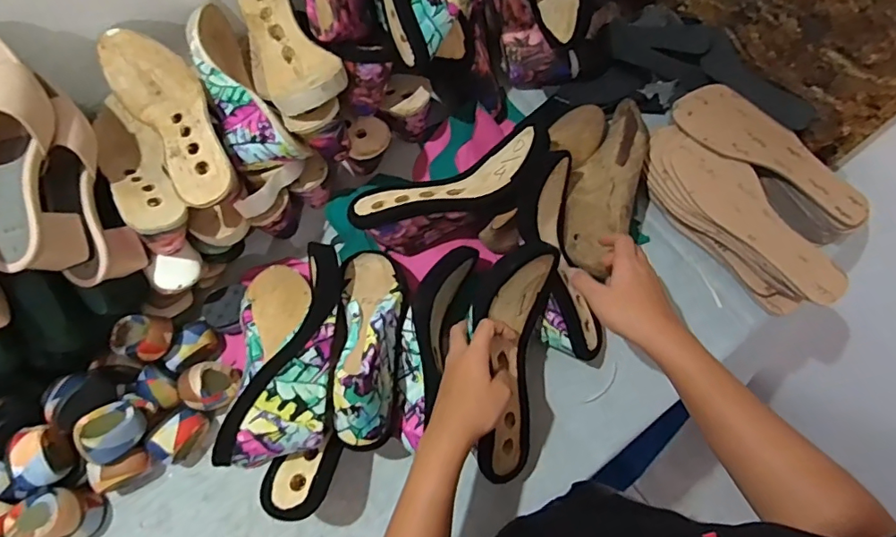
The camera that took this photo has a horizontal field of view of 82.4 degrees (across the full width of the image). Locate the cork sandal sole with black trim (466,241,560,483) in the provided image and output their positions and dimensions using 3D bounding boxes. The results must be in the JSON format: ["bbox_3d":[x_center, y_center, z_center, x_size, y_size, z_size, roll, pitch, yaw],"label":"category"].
[{"bbox_3d":[0.067,0.093,0.530,0.088,0.068,0.233,1,89,2],"label":"cork sandal sole with black trim"}]

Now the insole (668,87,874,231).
[{"bbox_3d":[0.398,-0.148,0.626,0.243,0.013,0.104,39,68,16],"label":"insole"}]

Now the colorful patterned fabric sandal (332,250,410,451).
[{"bbox_3d":[-0.082,0.066,0.549,0.073,0.084,0.228,-1,56,1],"label":"colorful patterned fabric sandal"}]

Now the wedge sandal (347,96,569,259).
[{"bbox_3d":[0.018,-0.095,0.617,0.262,0.098,0.080,-21,69,-4],"label":"wedge sandal"}]

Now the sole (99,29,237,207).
[{"bbox_3d":[-0.290,-0.165,0.538,0.078,0.040,0.224,-36,71,-10],"label":"sole"}]

